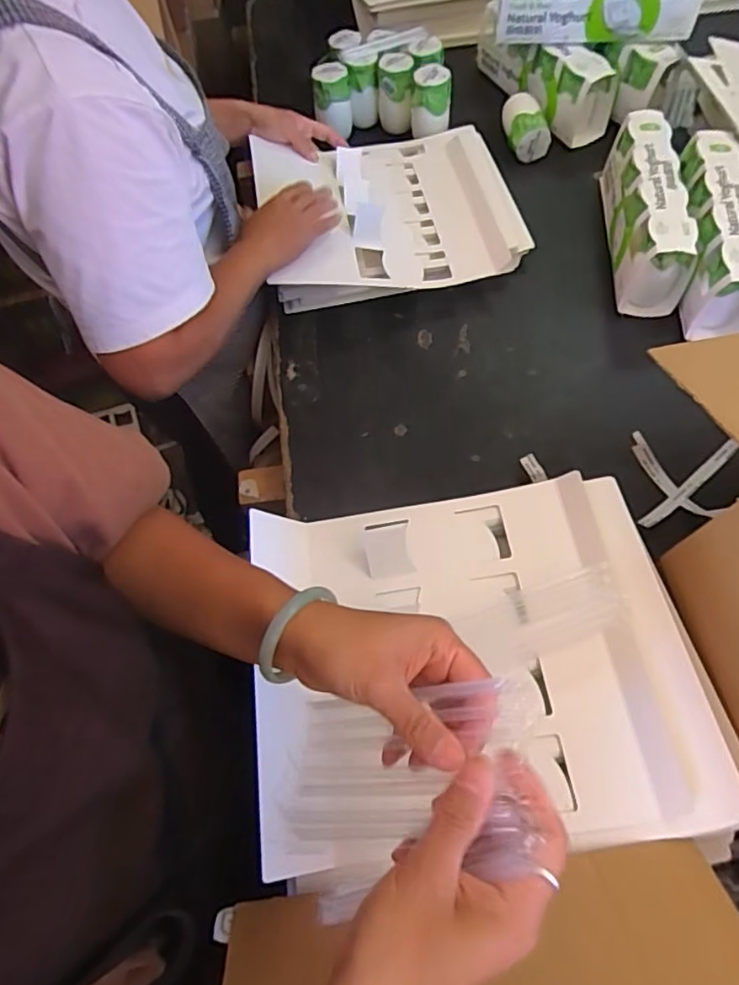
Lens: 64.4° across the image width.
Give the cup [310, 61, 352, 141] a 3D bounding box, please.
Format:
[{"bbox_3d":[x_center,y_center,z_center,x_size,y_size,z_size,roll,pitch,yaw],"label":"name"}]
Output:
[{"bbox_3d":[-0.057,-0.601,0.911,0.055,0.096,0.053,-4,63,2],"label":"cup"}]

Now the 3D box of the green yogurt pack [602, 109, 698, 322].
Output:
[{"bbox_3d":[0.354,-0.365,0.759,0.076,0.096,0.265,2,63,5],"label":"green yogurt pack"}]

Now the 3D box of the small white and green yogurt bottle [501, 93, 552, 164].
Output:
[{"bbox_3d":[0.236,-0.560,0.901,0.066,0.059,0.098,-12,63,-2],"label":"small white and green yogurt bottle"}]

